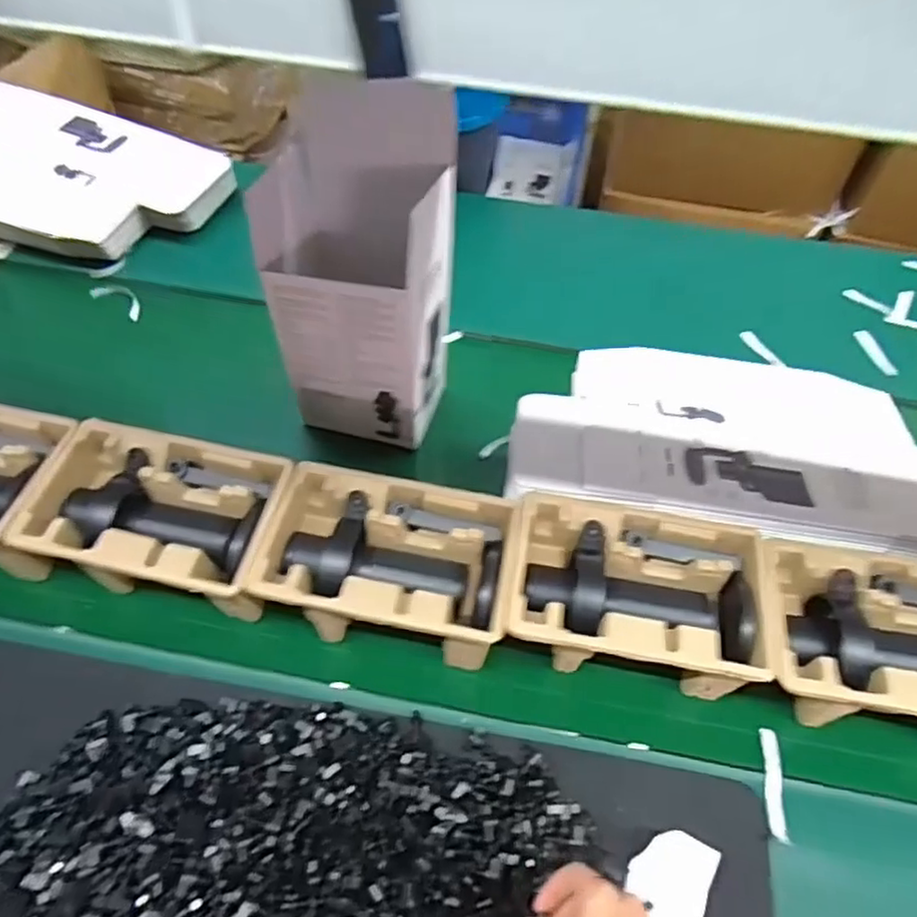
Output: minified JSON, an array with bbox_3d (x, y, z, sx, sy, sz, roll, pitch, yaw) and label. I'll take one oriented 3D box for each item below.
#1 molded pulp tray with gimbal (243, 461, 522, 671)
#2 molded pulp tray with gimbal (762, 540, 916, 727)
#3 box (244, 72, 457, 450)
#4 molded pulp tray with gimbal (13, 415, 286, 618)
[{"bbox_3d":[-0.062,0.100,0.638,0.233,0.086,0.151,12,56,7],"label":"molded pulp tray with gimbal"},{"bbox_3d":[0.383,0.170,0.605,0.227,0.088,0.146,8,55,5],"label":"molded pulp tray with gimbal"},{"bbox_3d":[-0.104,-0.171,0.721,0.162,0.284,0.152,16,56,10],"label":"box"},{"bbox_3d":[-0.285,0.063,0.658,0.237,0.091,0.150,12,56,7],"label":"molded pulp tray with gimbal"}]

